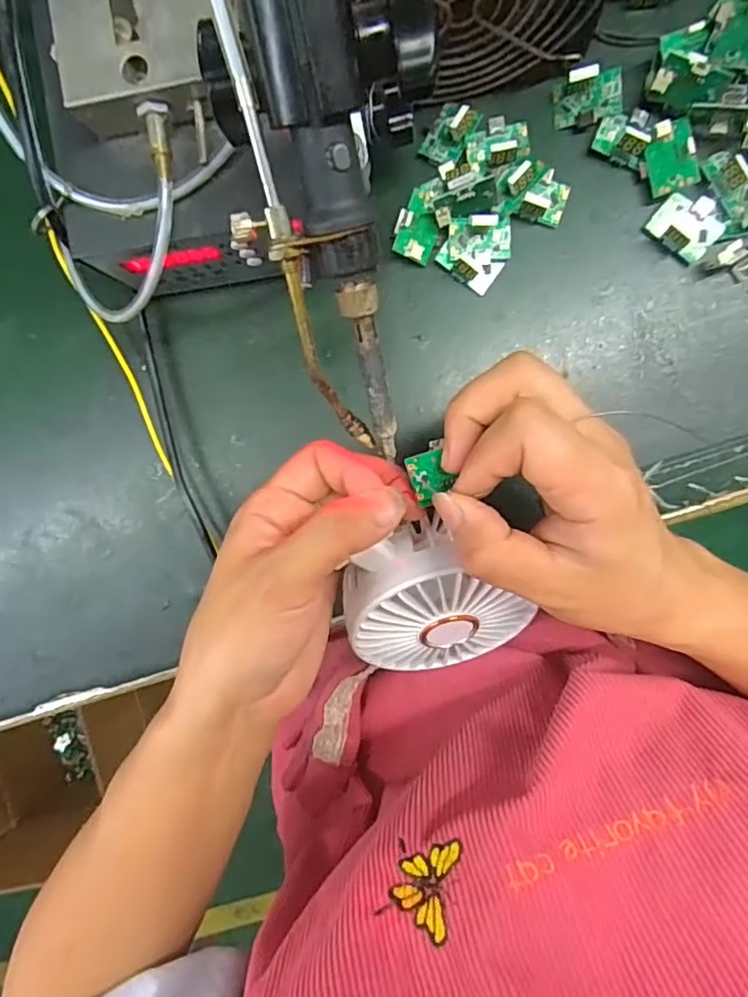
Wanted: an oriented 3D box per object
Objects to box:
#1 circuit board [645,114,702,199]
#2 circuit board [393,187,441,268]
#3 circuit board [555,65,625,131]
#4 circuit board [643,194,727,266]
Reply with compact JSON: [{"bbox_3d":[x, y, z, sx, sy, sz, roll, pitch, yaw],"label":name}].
[{"bbox_3d":[0.138,-0.160,0.271,0.020,0.004,0.030,-13,103,24],"label":"circuit board"},{"bbox_3d":[0.022,-0.136,0.291,0.021,0.009,0.030,24,98,3],"label":"circuit board"},{"bbox_3d":[0.102,-0.190,0.275,0.030,0.014,0.022,-4,96,6],"label":"circuit board"},{"bbox_3d":[0.150,-0.131,0.280,0.030,0.012,0.024,42,99,0],"label":"circuit board"}]

